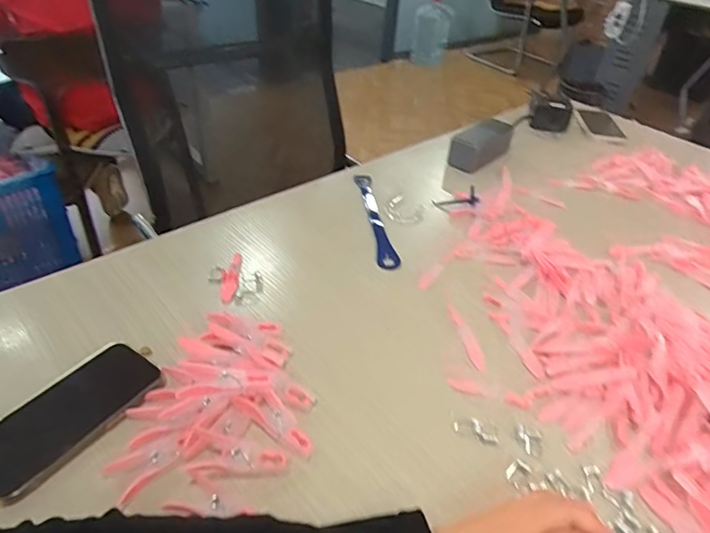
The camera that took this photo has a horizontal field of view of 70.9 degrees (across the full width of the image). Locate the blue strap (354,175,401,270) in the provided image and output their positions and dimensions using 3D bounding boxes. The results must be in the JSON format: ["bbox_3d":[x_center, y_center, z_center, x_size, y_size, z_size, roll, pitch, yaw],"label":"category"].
[{"bbox_3d":[0.028,-0.068,0.684,0.028,0.015,0.220,-5,41,-9],"label":"blue strap"}]

